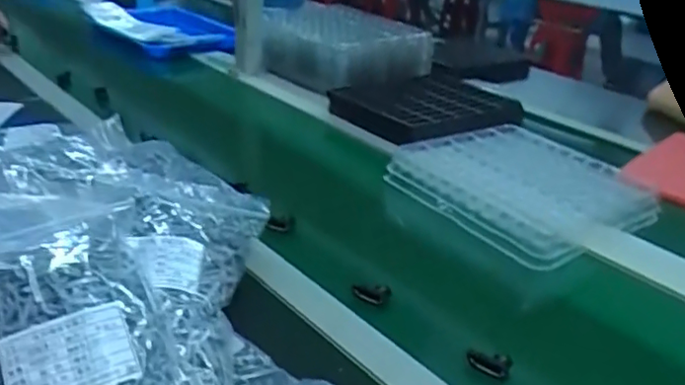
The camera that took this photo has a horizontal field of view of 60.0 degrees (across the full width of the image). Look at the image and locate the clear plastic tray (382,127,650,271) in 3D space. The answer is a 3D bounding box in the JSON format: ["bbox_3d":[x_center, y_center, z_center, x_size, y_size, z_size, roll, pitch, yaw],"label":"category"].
[{"bbox_3d":[0.232,-0.010,0.775,0.250,0.042,0.268,-16,34,-35],"label":"clear plastic tray"}]

